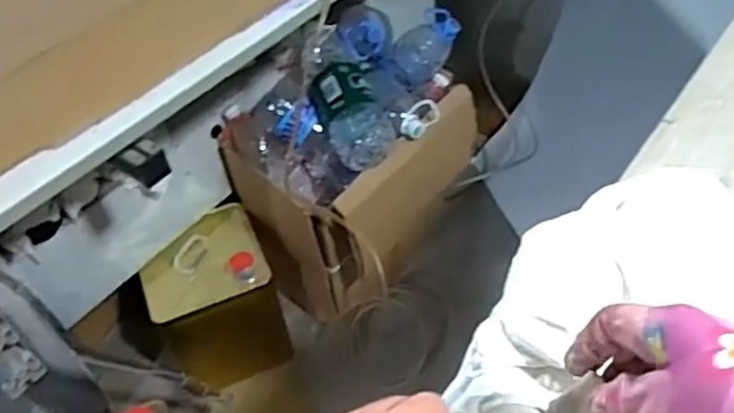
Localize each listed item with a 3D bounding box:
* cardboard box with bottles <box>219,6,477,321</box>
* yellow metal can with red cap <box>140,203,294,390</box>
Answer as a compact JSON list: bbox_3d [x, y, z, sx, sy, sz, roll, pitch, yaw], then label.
[{"bbox_3d":[-0.016,-0.064,1.454,0.343,0.542,0.468,29,57,29],"label":"cardboard box with bottles"},{"bbox_3d":[-0.316,0.202,1.472,0.240,0.314,0.200,-23,49,-14],"label":"yellow metal can with red cap"}]

